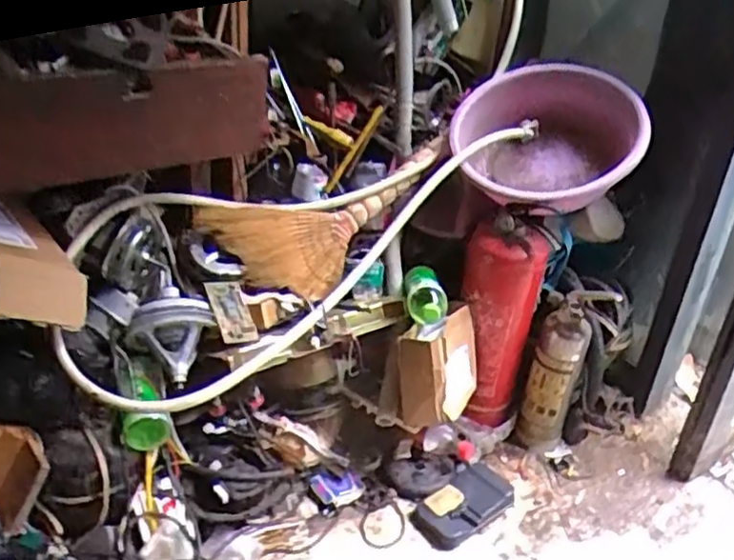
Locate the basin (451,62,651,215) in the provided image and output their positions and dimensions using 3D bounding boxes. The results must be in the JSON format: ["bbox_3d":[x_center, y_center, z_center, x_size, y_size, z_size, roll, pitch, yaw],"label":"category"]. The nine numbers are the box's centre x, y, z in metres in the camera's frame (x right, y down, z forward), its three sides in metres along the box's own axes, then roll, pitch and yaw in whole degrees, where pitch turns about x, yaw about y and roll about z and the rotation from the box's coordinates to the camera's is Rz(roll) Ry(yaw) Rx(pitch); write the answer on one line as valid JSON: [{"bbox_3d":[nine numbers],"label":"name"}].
[{"bbox_3d":[0.342,-0.234,1.352,0.351,0.189,0.321,5,61,21],"label":"basin"}]

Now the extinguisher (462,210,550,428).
[{"bbox_3d":[0.237,0.083,1.336,0.137,0.381,0.111,13,30,15],"label":"extinguisher"}]

